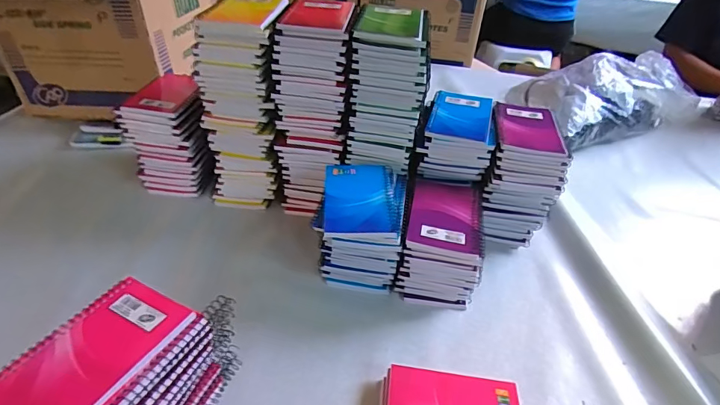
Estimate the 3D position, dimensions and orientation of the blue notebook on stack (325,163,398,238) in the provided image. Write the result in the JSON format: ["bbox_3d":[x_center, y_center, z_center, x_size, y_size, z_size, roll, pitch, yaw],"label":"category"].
[{"bbox_3d":[0.001,-0.006,0.516,0.086,0.014,0.123,2,37,-3],"label":"blue notebook on stack"}]

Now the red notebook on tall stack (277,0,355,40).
[{"bbox_3d":[-0.053,-0.240,0.551,0.084,0.017,0.117,6,37,1],"label":"red notebook on tall stack"}]

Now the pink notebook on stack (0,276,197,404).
[{"bbox_3d":[-0.209,0.117,0.337,0.083,0.008,0.129,22,41,22],"label":"pink notebook on stack"}]

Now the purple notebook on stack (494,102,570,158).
[{"bbox_3d":[0.232,-0.105,0.579,0.087,0.008,0.119,10,38,6],"label":"purple notebook on stack"}]

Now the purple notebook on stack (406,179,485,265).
[{"bbox_3d":[0.107,0.018,0.523,0.086,0.018,0.131,11,38,8],"label":"purple notebook on stack"}]

